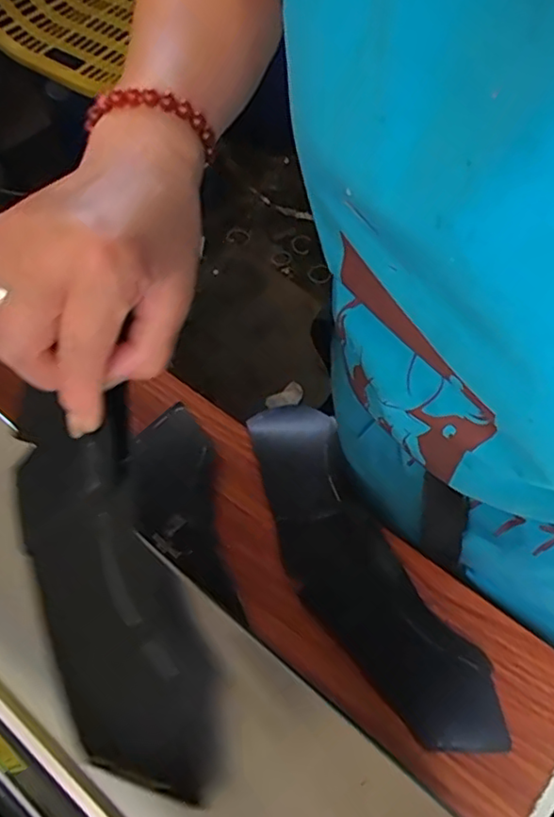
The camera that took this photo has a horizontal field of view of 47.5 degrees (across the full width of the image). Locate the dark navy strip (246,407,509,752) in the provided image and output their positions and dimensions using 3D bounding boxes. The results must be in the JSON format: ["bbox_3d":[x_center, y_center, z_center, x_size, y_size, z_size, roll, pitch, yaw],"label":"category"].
[{"bbox_3d":[0.060,0.125,0.500,0.091,0.013,0.295,-27,68,-9],"label":"dark navy strip"}]

